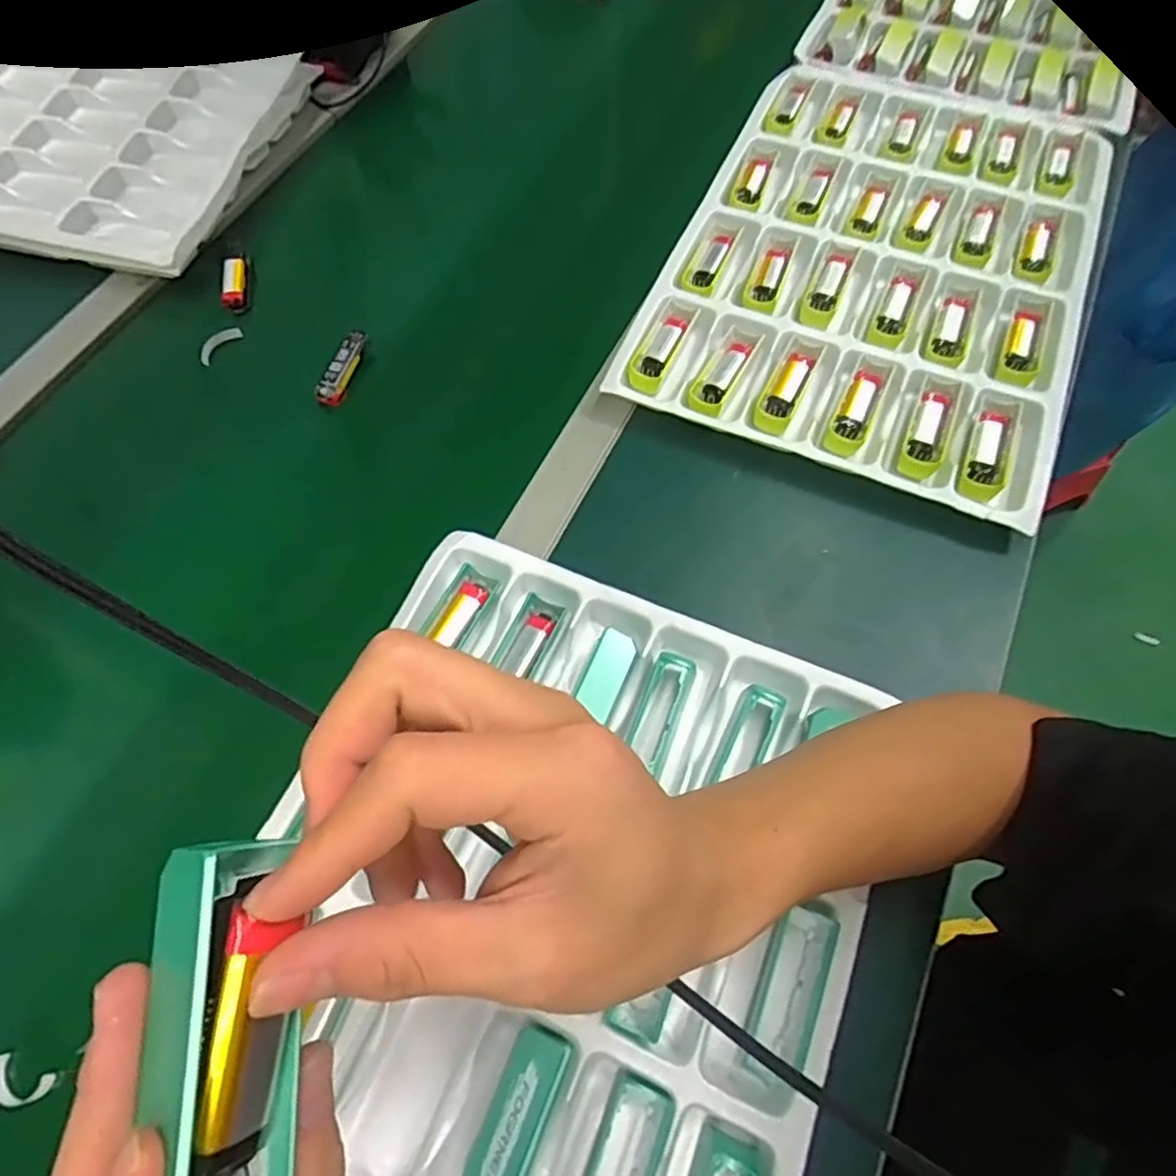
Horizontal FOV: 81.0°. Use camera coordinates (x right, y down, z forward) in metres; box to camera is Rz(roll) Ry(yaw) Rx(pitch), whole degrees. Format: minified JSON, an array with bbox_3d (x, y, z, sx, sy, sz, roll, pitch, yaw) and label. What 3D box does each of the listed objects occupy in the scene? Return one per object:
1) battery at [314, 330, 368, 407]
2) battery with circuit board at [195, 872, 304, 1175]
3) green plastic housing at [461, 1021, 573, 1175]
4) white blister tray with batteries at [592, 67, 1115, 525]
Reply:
[{"bbox_3d":[-0.199,-0.177,0.556,0.018,0.017,0.066,18,65,9],"label":"battery"},{"bbox_3d":[-0.074,0.096,0.149,0.013,0.015,0.060,0,86,1],"label":"battery with circuit board"},{"bbox_3d":[-0.035,0.253,0.327,0.026,0.020,0.081,23,66,11],"label":"green plastic housing"},{"bbox_3d":[0.239,-0.272,0.561,0.310,0.025,0.416,22,70,13],"label":"white blister tray with batteries"}]

